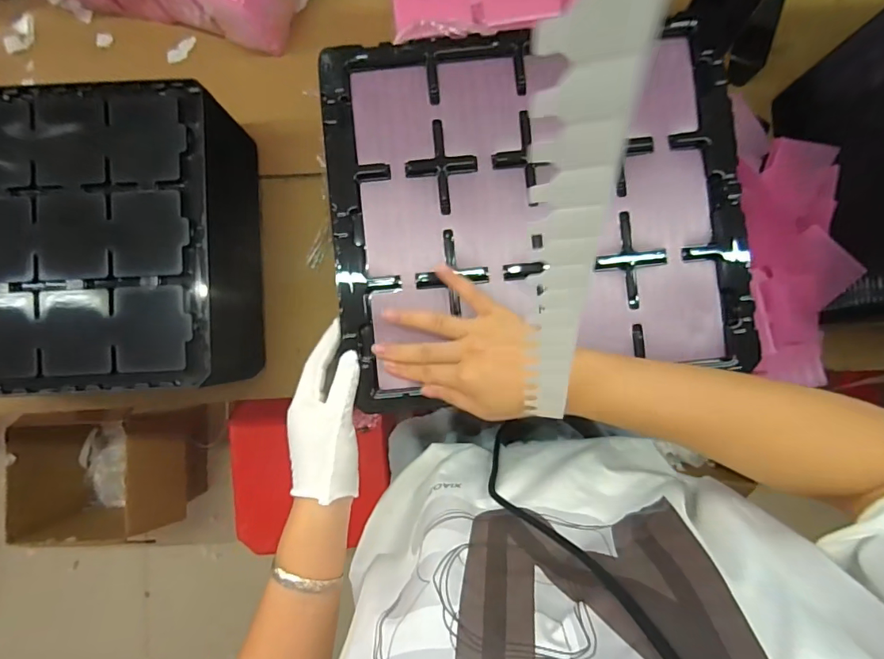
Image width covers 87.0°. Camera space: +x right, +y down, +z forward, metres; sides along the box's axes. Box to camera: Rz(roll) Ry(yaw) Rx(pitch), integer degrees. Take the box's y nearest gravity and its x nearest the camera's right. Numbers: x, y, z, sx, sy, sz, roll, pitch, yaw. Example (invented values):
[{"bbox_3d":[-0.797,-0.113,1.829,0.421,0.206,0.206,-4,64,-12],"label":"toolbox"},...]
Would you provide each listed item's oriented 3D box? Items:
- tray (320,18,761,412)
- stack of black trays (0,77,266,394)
[{"bbox_3d":[0.086,-0.115,0.432,0.373,0.020,0.331,-7,87,1],"label":"tray"},{"bbox_3d":[-0.430,-0.100,0.591,0.424,0.165,0.346,-2,87,2],"label":"stack of black trays"}]

